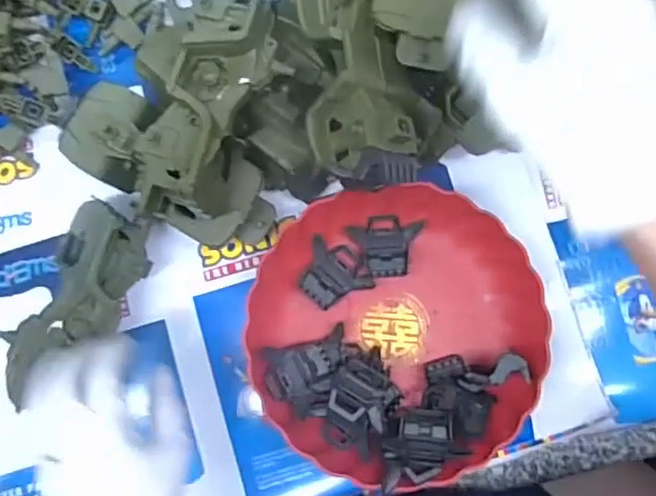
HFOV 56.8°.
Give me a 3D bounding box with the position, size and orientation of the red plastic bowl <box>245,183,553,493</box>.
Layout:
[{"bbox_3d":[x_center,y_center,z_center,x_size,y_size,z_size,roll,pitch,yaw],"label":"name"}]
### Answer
[{"bbox_3d":[0.057,0.069,0.512,0.236,0.059,0.236,0,85,1],"label":"red plastic bowl"}]

